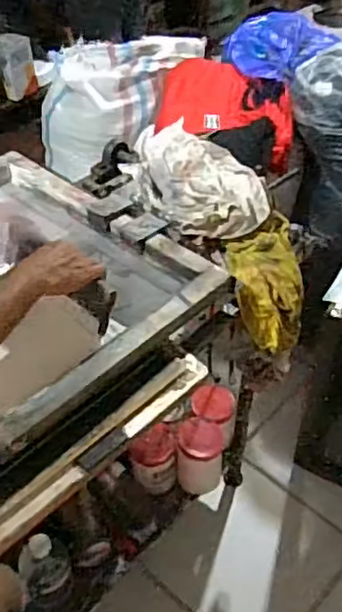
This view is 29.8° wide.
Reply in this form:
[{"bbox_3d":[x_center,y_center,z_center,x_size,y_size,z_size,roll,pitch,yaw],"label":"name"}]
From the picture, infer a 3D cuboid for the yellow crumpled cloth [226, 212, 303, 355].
[{"bbox_3d":[0.176,-0.036,1.194,0.134,0.152,0.203,-5,44,-6],"label":"yellow crumpled cloth"}]

